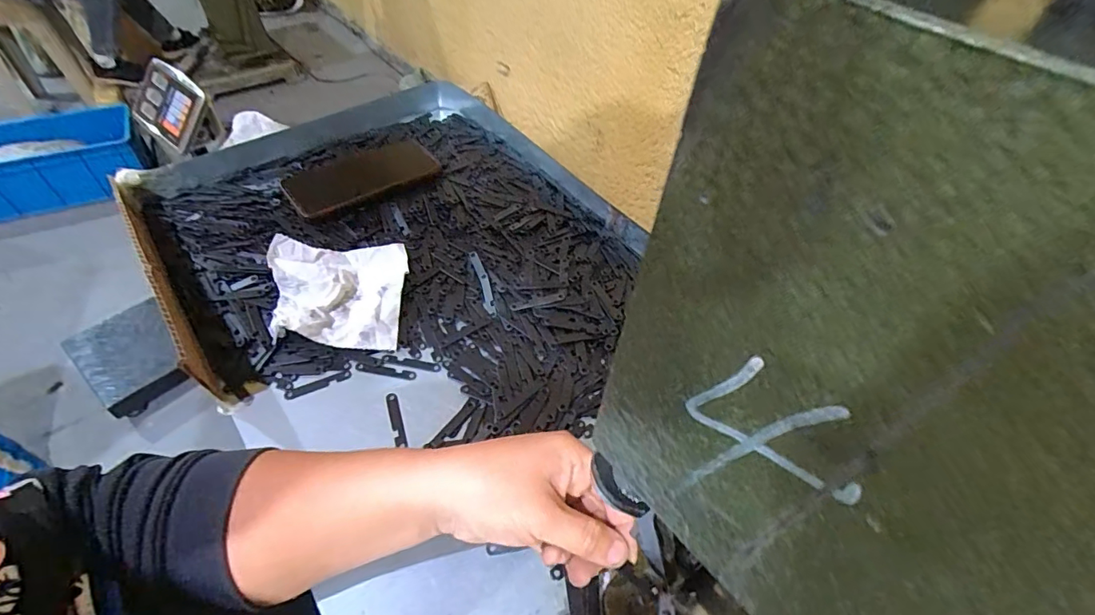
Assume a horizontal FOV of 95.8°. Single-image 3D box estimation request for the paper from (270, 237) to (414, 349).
[{"bbox_3d":[-0.194,-0.019,0.455,0.117,0.037,0.120,-1,50,-4],"label":"paper"}]

